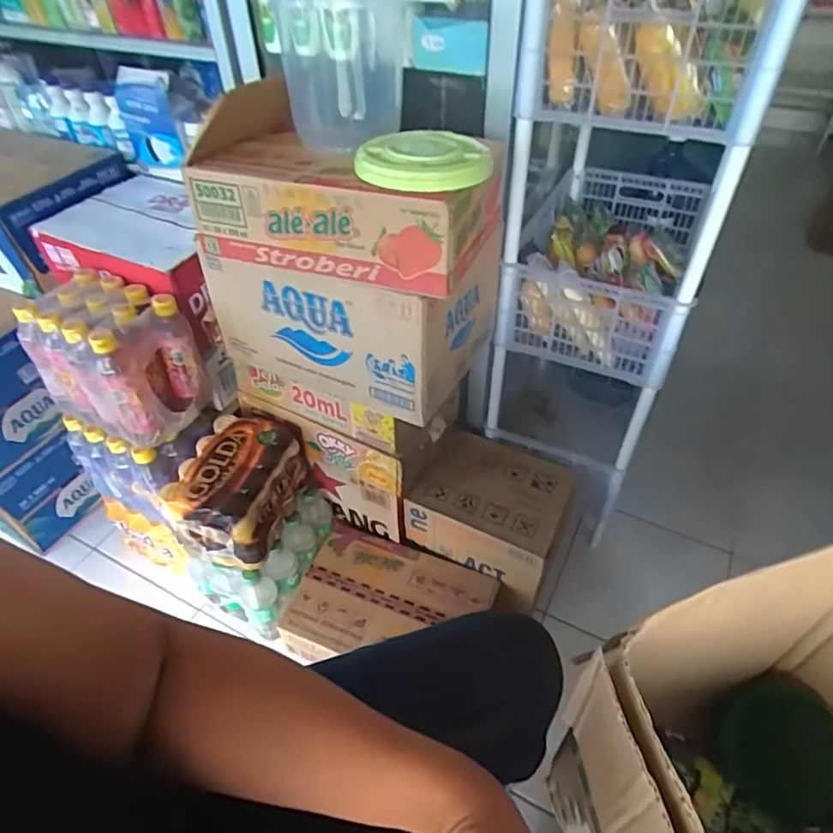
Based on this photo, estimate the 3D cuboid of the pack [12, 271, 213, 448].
[{"bbox_3d":[-0.458,-0.084,0.853,0.204,0.203,0.144,18,47,20],"label":"pack"}]

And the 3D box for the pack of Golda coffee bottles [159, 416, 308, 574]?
[{"bbox_3d":[-0.282,0.114,0.917,0.143,0.141,0.219,13,45,16],"label":"pack of Golda coffee bottles"}]

